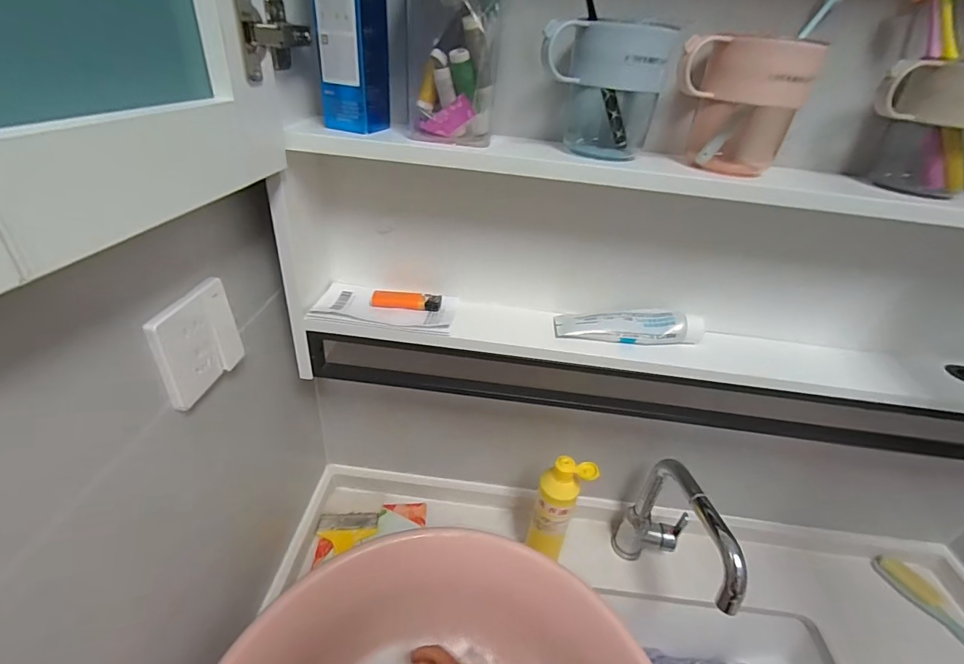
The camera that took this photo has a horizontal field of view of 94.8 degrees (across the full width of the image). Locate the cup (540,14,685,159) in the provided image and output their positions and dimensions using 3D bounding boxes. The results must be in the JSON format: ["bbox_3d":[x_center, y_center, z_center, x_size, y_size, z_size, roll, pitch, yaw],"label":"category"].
[{"bbox_3d":[0.105,-0.208,0.389,0.098,0.101,0.081,17,35,15],"label":"cup"}]

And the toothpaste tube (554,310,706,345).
[{"bbox_3d":[0.169,-0.009,0.509,0.162,0.029,0.046,6,34,-1],"label":"toothpaste tube"}]

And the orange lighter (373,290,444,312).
[{"bbox_3d":[-0.089,-0.037,0.524,0.081,0.014,0.021,3,34,-5],"label":"orange lighter"}]

